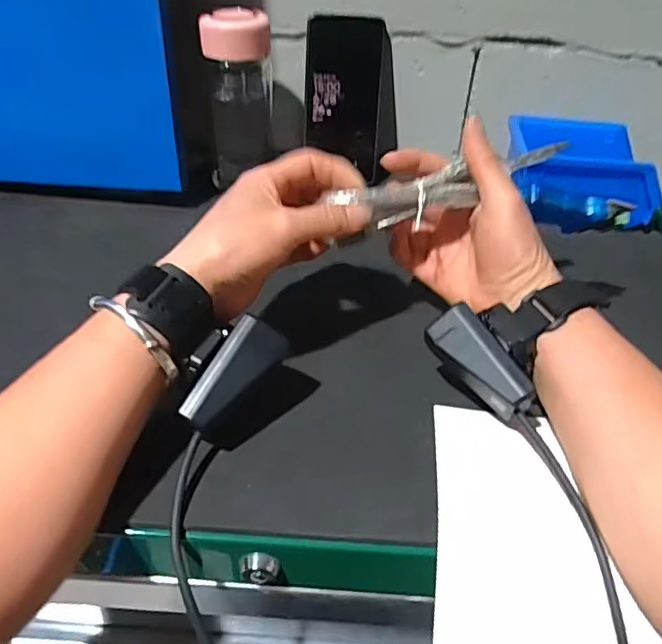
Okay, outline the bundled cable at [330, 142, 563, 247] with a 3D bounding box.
[{"bbox_3d":[0.082,-0.089,0.378,0.161,0.034,0.022,-19,42,-10],"label":"bundled cable"}]

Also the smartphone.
[{"bbox_3d":[0.014,-0.230,0.582,0.075,0.149,0.008,3,21,0],"label":"smartphone"}]

